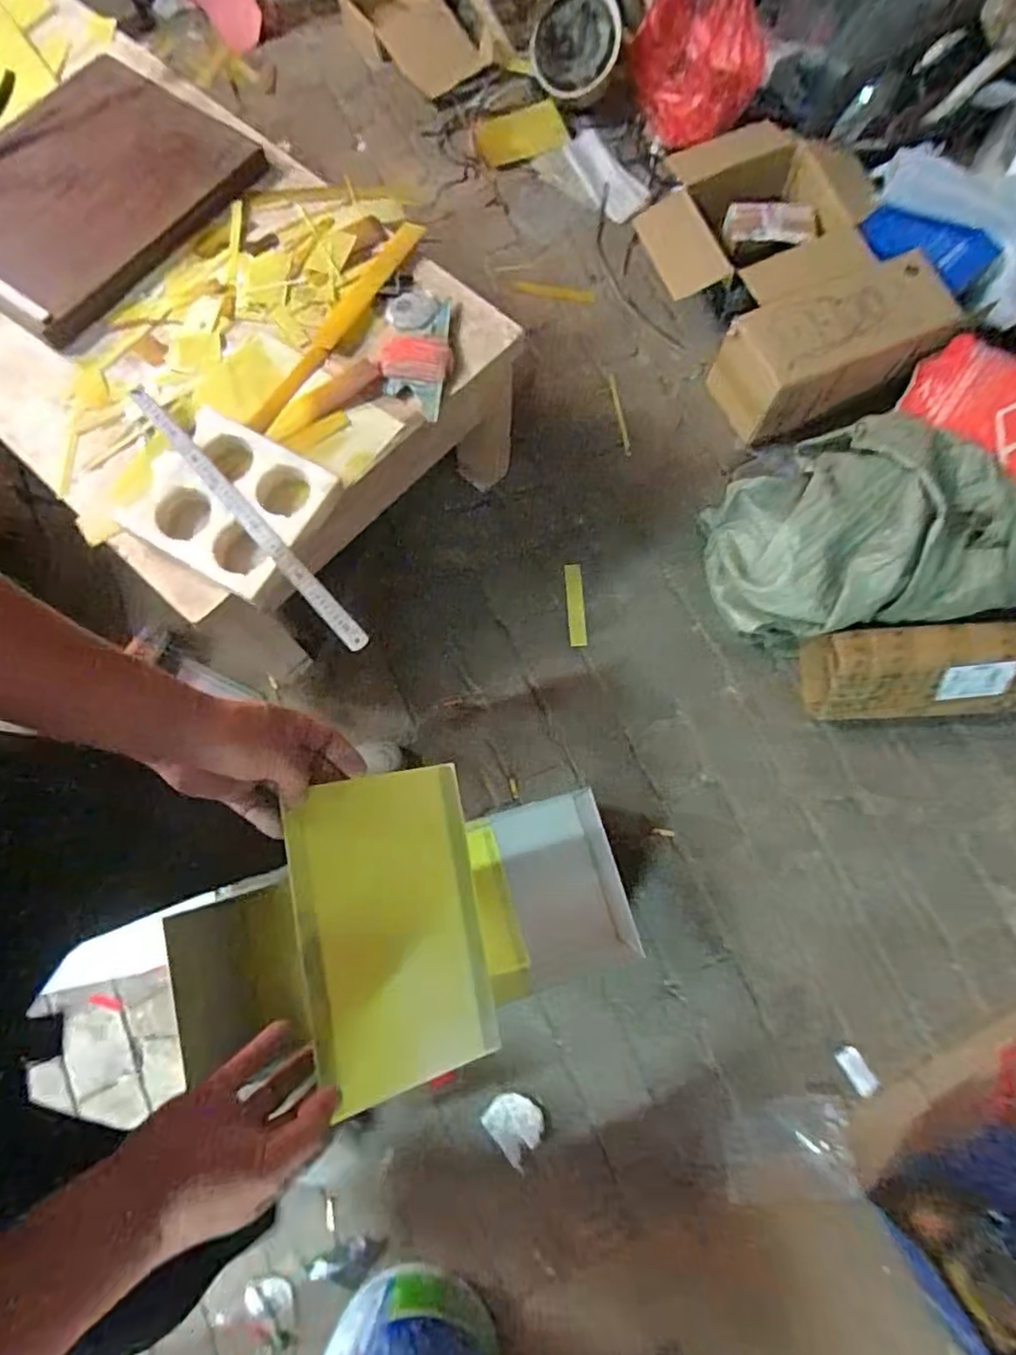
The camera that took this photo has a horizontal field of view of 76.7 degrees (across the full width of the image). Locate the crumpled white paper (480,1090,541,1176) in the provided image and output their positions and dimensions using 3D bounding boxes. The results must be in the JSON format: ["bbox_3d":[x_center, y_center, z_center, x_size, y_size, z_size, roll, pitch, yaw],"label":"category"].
[{"bbox_3d":[0.018,0.762,1.088,0.084,0.029,0.107,-36,78,-8],"label":"crumpled white paper"}]

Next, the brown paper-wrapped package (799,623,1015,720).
[{"bbox_3d":[0.779,-0.005,1.218,0.394,0.175,0.157,2,76,1],"label":"brown paper-wrapped package"}]

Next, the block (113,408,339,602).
[{"bbox_3d":[-0.413,-0.256,0.946,0.257,0.056,0.231,28,78,7],"label":"block"}]

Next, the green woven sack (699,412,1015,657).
[{"bbox_3d":[0.653,-0.305,1.239,0.503,0.255,0.460,-8,76,-1],"label":"green woven sack"}]

